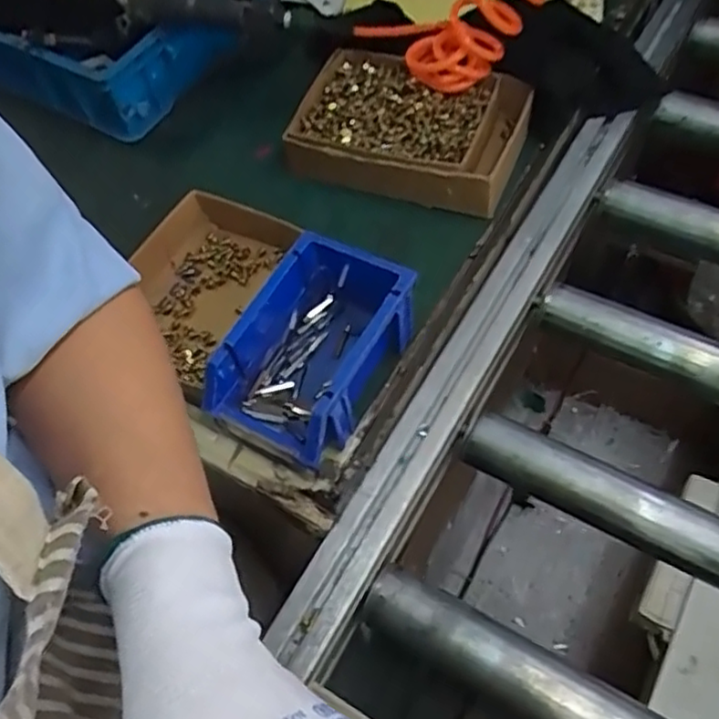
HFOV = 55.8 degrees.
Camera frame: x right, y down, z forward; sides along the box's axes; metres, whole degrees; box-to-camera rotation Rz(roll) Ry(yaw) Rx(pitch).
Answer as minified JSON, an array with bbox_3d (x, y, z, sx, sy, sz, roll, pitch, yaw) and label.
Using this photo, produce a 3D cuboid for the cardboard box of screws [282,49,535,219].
[{"bbox_3d":[0.050,-0.228,0.662,0.218,0.057,0.161,19,62,18],"label":"cardboard box of screws"}]

